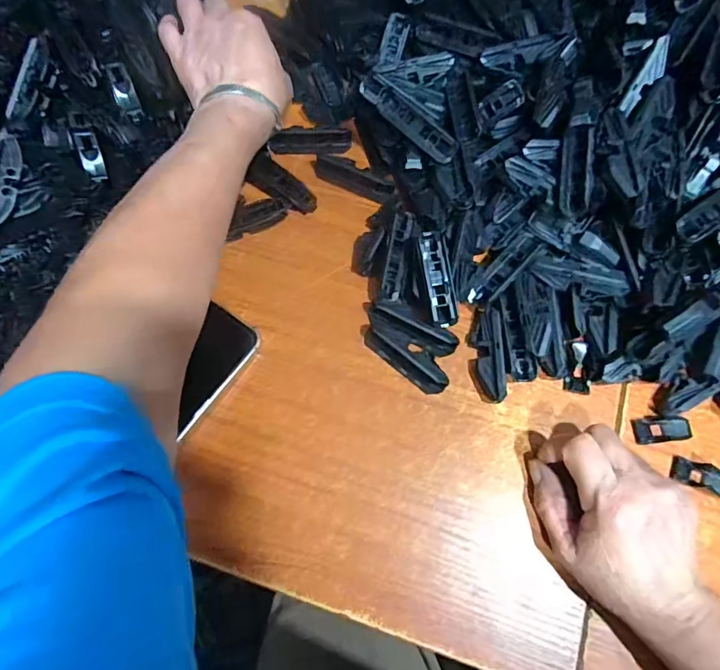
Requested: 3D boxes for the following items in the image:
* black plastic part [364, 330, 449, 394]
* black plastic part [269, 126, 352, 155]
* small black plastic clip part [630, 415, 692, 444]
[{"bbox_3d":[0.036,0.016,0.370,0.071,0.019,0.022,40,74,11],"label":"black plastic part"},{"bbox_3d":[-0.043,-0.175,0.435,0.070,0.011,0.024,-3,71,-4],"label":"black plastic part"},{"bbox_3d":[0.225,0.069,0.360,0.040,0.010,0.018,-5,71,-4],"label":"small black plastic clip part"}]

